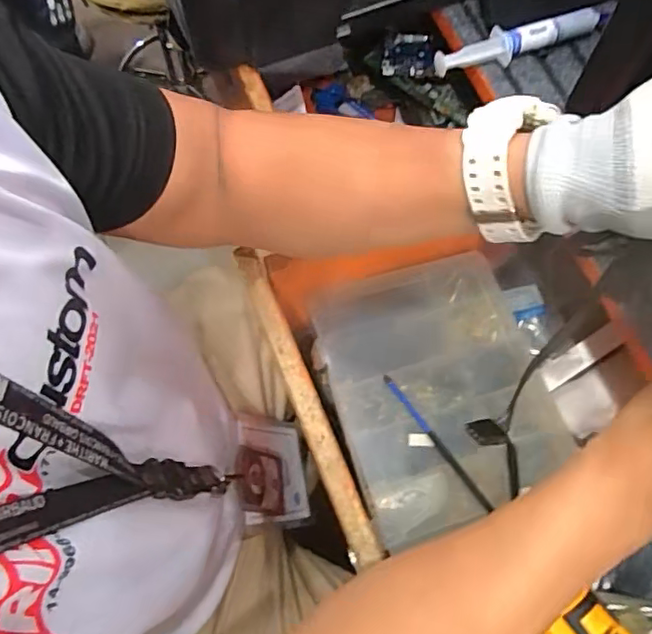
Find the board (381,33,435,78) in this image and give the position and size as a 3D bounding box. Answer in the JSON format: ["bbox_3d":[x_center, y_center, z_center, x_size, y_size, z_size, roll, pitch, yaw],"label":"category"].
[{"bbox_3d":[0.089,-0.282,0.617,0.054,0.015,0.058,10,68,3],"label":"board"}]

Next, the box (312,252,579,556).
[{"bbox_3d":[0.102,0.064,0.519,0.187,0.038,0.225,-17,69,-8],"label":"box"}]

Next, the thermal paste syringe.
[{"bbox_3d":[0.175,-0.248,0.511,0.168,0.020,0.024,-21,70,-9],"label":"thermal paste syringe"}]

